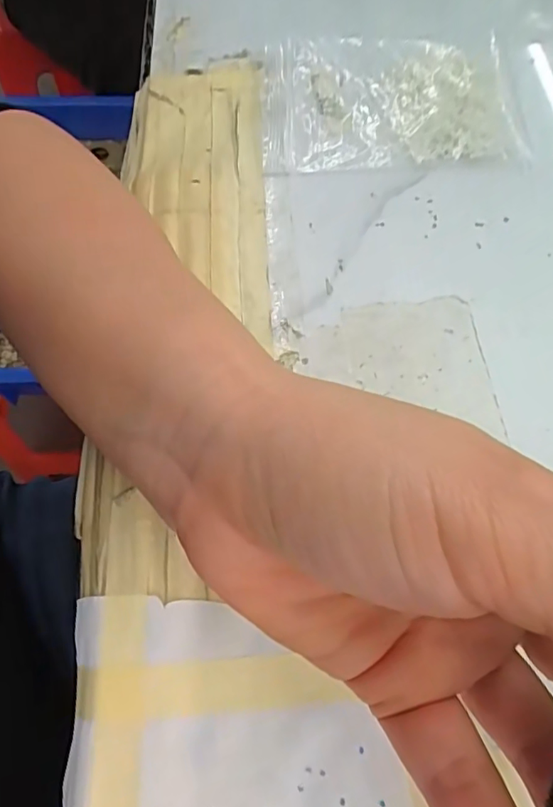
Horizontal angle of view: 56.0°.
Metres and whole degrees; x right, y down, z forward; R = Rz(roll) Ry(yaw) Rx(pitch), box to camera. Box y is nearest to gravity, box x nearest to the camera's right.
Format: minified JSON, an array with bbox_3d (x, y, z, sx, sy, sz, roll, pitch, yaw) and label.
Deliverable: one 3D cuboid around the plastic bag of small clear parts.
[{"bbox_3d":[0.053,-0.154,0.263,0.117,0.018,0.081,-2,66,-1],"label":"plastic bag of small clear parts"}]

